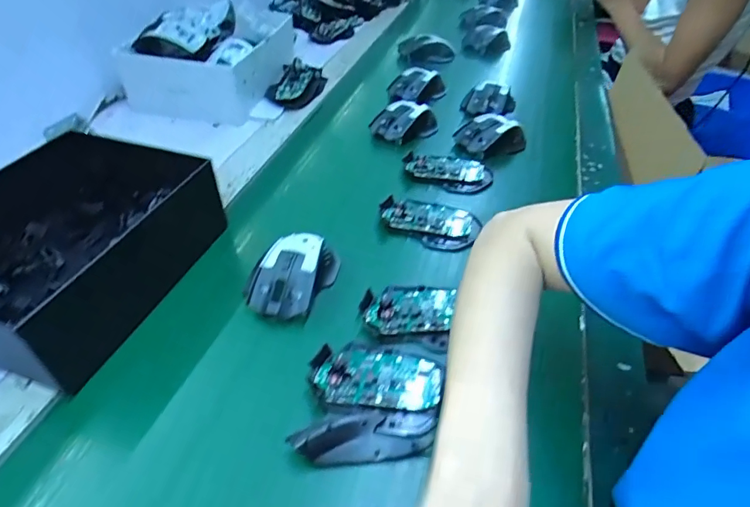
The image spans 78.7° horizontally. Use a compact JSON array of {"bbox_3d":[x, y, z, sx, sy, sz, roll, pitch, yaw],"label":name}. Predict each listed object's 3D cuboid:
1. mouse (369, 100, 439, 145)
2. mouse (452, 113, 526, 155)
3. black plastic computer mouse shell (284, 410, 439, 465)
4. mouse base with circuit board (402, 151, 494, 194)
[{"bbox_3d":[0.044,-0.191,0.658,0.095,0.034,0.058,-19,46,-20],"label":"mouse"},{"bbox_3d":[0.164,-0.168,0.642,0.089,0.030,0.064,-11,44,-13],"label":"mouse"},{"bbox_3d":[-0.005,0.133,0.336,0.105,0.020,0.034,-3,43,-5],"label":"black plastic computer mouse shell"},{"bbox_3d":[0.093,-0.111,0.598,0.115,0.014,0.068,17,45,16],"label":"mouse base with circuit board"}]

